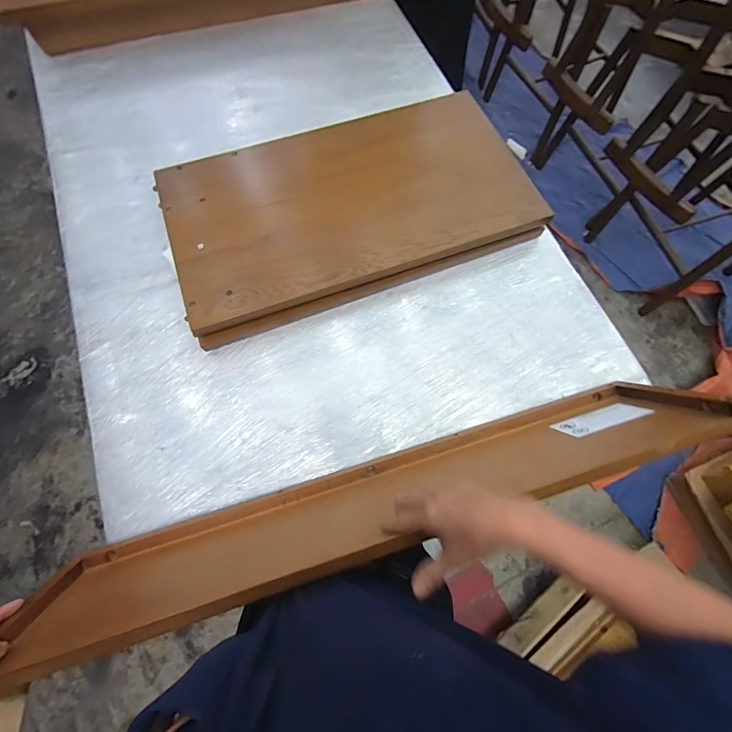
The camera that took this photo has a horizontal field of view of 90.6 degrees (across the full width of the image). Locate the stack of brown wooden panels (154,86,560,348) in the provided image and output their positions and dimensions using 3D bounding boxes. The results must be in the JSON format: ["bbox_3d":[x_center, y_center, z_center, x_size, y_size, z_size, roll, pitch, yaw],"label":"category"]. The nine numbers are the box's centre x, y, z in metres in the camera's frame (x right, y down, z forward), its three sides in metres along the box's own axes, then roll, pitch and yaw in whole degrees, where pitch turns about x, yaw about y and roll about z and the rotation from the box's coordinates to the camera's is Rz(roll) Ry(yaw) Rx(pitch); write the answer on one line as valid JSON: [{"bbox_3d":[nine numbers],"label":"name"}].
[{"bbox_3d":[-0.038,-0.357,0.758,0.716,0.064,0.433,-19,73,-6],"label":"stack of brown wooden panels"}]

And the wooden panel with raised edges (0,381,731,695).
[{"bbox_3d":[0.023,0.186,0.514,0.930,0.230,0.028,-16,98,-4],"label":"wooden panel with raised edges"}]

